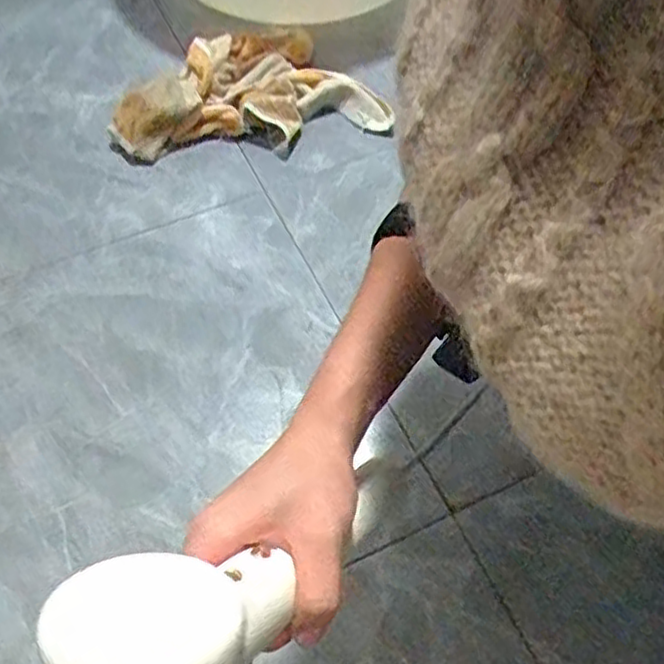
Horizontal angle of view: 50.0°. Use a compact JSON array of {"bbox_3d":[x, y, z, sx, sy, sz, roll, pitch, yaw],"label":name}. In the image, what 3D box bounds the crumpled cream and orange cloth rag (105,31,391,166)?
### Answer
[{"bbox_3d":[-0.107,-0.272,0.807,0.294,0.063,0.182,-20,59,-13],"label":"crumpled cream and orange cloth rag"}]

